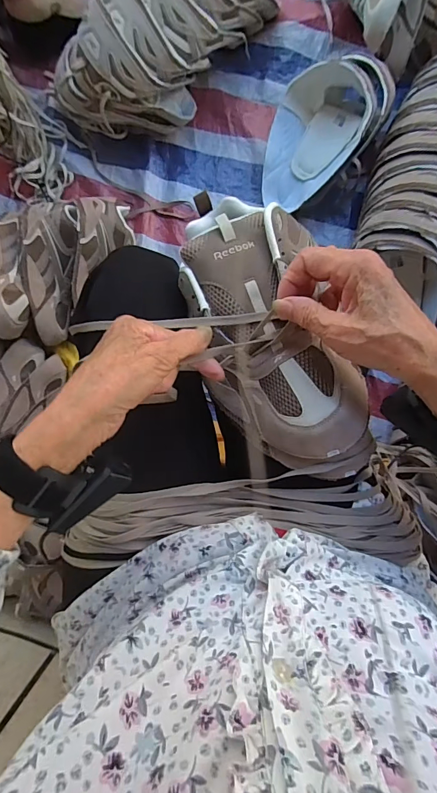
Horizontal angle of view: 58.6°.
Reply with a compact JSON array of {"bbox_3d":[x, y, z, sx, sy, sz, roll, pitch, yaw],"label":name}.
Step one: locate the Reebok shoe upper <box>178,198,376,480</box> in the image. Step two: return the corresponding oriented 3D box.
[{"bbox_3d":[0.051,-0.046,0.359,0.135,0.071,0.255,-23,88,4],"label":"Reebok shoe upper"}]

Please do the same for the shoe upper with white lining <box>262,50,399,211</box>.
[{"bbox_3d":[0.179,-0.488,0.738,0.181,0.136,0.261,41,94,1],"label":"shoe upper with white lining"}]

